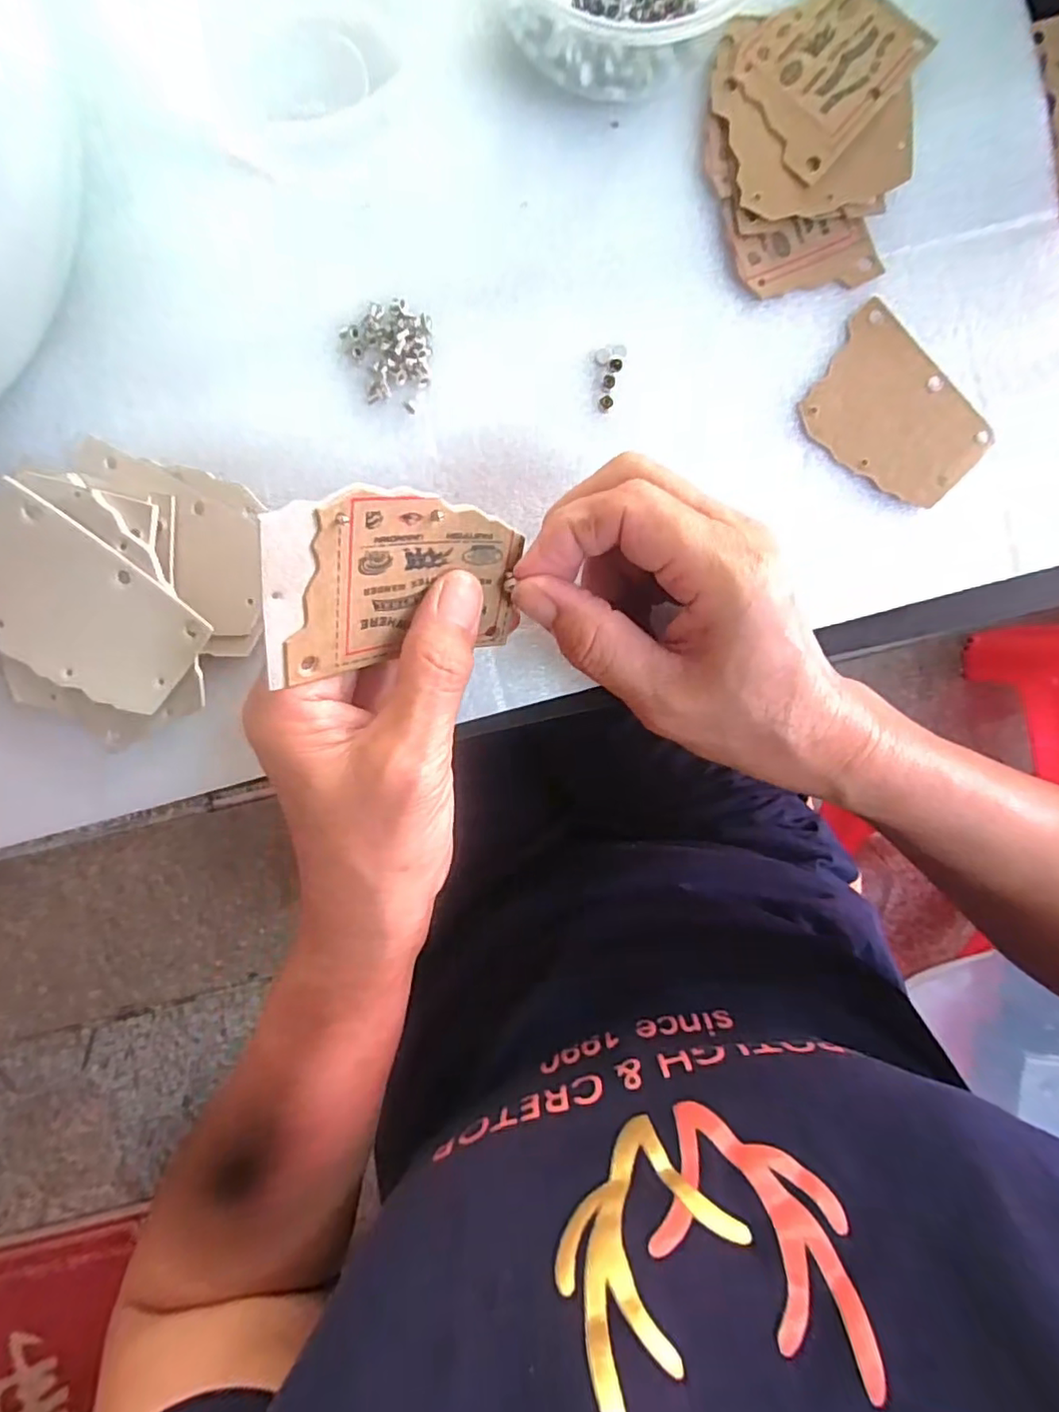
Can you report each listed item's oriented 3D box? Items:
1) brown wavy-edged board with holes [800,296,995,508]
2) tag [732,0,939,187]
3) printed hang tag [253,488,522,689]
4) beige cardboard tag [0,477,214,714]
[{"bbox_3d":[0.153,-0.121,0.252,0.074,0.005,0.057,39,91,-4],"label":"brown wavy-edged board with holes"},{"bbox_3d":[0.117,-0.253,0.240,0.055,0.004,0.076,42,88,-1],"label":"tag"},{"bbox_3d":[-0.038,-0.038,0.185,0.081,0.004,0.054,-16,130,-36],"label":"printed hang tag"},{"bbox_3d":[-0.166,-0.034,0.223,0.083,0.005,0.053,37,99,-7],"label":"beige cardboard tag"}]

